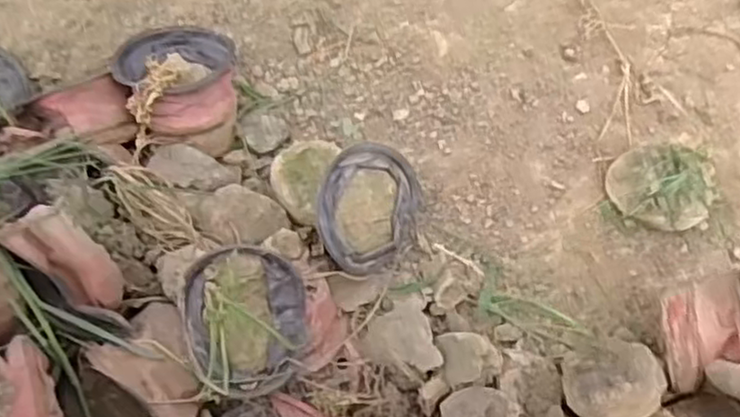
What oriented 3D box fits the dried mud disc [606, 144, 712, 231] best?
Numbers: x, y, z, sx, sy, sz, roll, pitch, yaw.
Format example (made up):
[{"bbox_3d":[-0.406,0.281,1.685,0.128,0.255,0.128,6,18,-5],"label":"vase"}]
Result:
[{"bbox_3d":[0.246,-0.018,0.595,0.082,0.038,0.065,29,68,14],"label":"dried mud disc"}]

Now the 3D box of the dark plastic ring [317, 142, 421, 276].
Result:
[{"bbox_3d":[-0.004,0.000,0.568,0.103,0.028,0.102,-1,92,-37],"label":"dark plastic ring"}]

